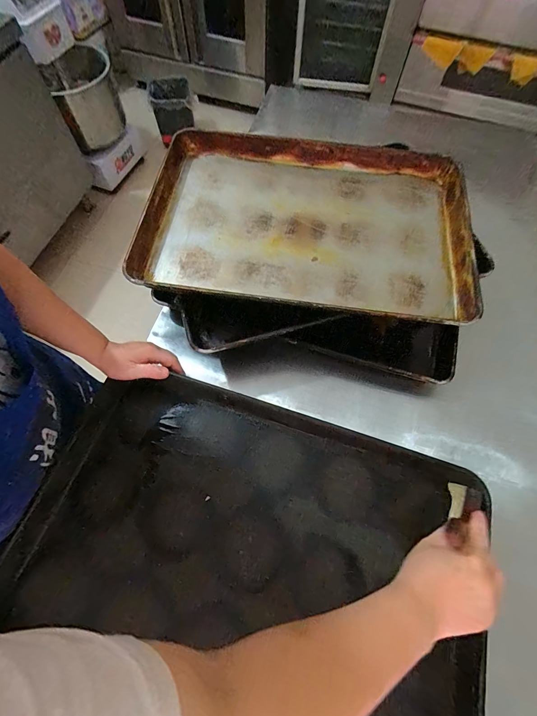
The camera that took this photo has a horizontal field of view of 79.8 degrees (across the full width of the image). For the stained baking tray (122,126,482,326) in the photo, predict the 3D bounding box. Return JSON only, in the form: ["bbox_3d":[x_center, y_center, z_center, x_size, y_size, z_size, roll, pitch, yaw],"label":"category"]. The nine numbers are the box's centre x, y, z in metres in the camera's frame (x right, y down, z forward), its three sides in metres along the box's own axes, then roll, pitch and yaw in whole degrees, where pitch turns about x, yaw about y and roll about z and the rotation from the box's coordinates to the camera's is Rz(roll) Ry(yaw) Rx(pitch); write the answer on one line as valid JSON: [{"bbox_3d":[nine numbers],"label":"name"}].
[{"bbox_3d":[0.064,-0.266,0.629,0.629,0.060,0.422,11,67,5],"label":"stained baking tray"}]

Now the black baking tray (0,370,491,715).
[{"bbox_3d":[-0.030,0.260,0.441,0.594,0.055,0.415,16,61,7],"label":"black baking tray"}]

